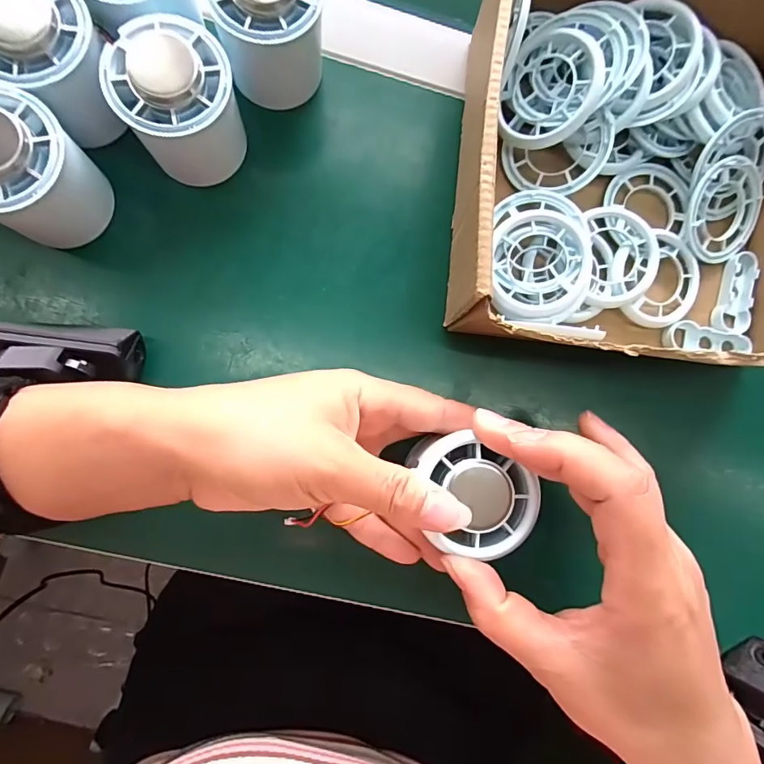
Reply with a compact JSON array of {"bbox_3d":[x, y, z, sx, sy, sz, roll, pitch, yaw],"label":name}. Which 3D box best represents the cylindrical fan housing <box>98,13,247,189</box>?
[{"bbox_3d":[-0.097,-0.133,0.222,0.052,0.060,0.052,0,86,-6],"label":"cylindrical fan housing"}]

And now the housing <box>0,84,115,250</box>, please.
[{"bbox_3d":[-0.167,-0.097,0.213,0.056,0.059,0.051,0,86,-6],"label":"housing"}]

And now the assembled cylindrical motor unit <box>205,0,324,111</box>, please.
[{"bbox_3d":[-0.056,-0.179,0.229,0.051,0.054,0.053,0,86,-6],"label":"assembled cylindrical motor unit"}]

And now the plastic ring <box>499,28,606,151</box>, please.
[{"bbox_3d":[0.090,-0.155,0.240,0.051,0.009,0.056,7,102,33],"label":"plastic ring"}]

